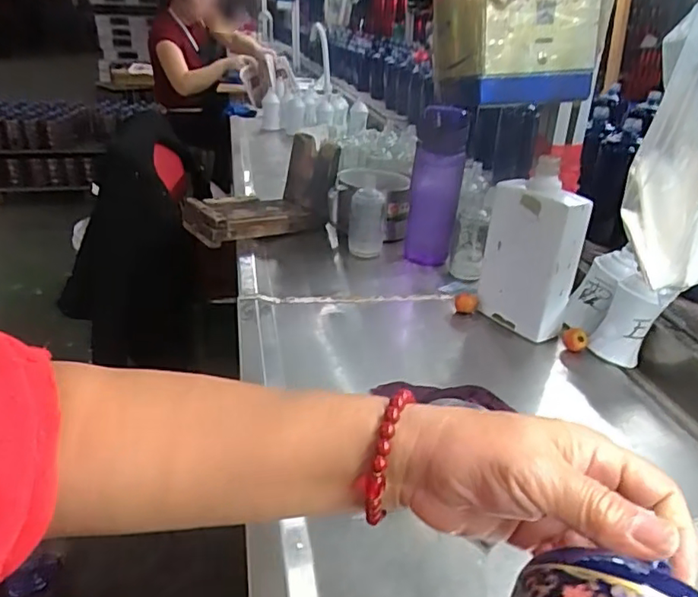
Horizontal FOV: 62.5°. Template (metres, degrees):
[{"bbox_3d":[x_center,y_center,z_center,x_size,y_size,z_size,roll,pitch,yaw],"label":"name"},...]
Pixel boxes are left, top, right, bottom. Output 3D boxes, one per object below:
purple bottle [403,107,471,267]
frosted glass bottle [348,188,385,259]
[{"bbox_3d":[0.130,-0.168,0.866,0.077,0.223,0.078,3,27,4],"label":"purple bottle"},{"bbox_3d":[0.026,-0.115,0.901,0.056,0.106,0.046,3,27,4],"label":"frosted glass bottle"}]

